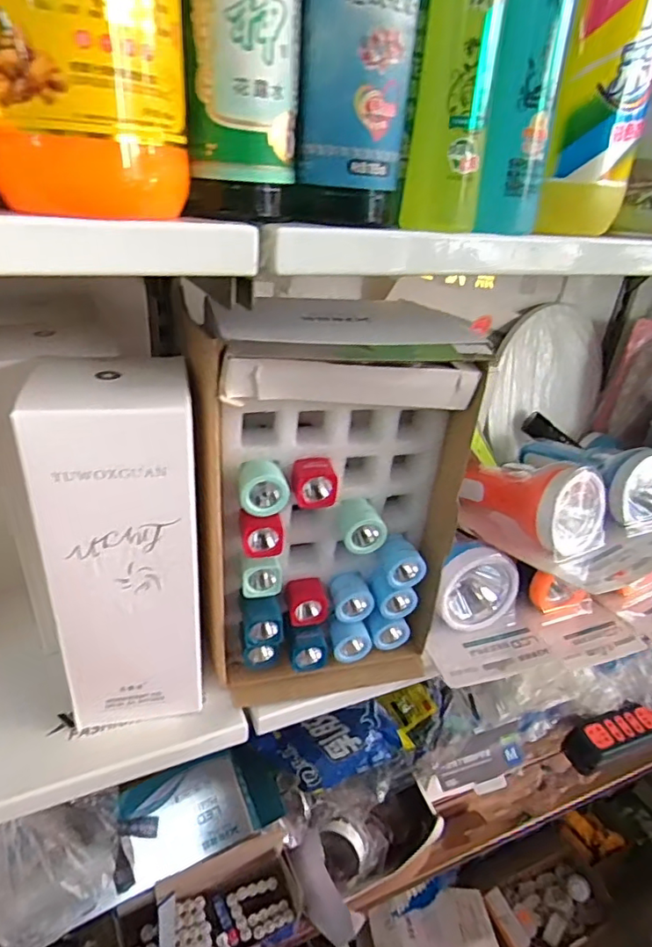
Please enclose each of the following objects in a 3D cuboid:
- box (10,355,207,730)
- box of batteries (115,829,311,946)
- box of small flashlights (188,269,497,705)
[{"bbox_3d":[-0.122,0.052,0.341,0.086,0.234,0.059,-4,31,-16],"label":"box"},{"bbox_3d":[-0.106,0.429,0.528,0.173,0.085,0.076,-6,32,-20],"label":"box of batteries"},{"bbox_3d":[-0.005,0.027,0.381,0.186,0.260,0.095,-5,32,-18],"label":"box of small flashlights"}]

